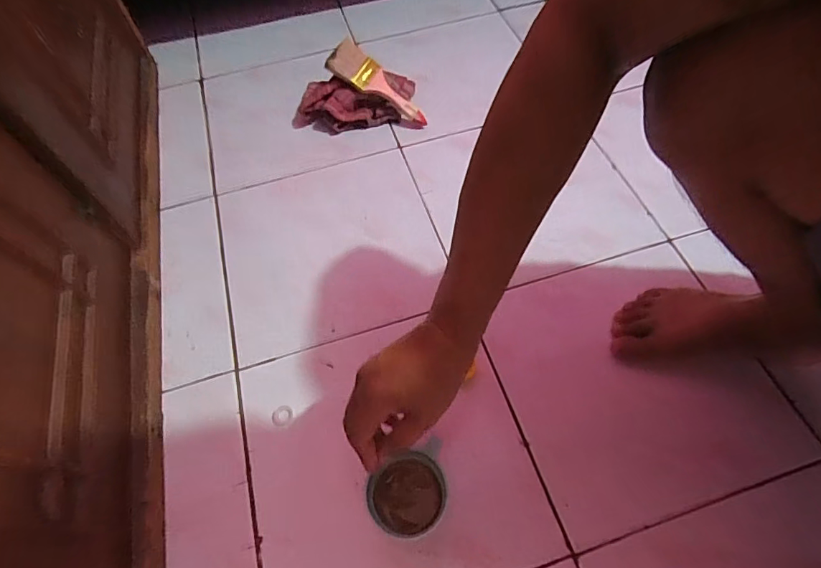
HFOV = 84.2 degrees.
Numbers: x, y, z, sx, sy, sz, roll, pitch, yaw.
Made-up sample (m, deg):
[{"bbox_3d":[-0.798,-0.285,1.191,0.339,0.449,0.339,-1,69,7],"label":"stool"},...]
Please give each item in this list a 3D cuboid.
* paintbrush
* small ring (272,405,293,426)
[{"bbox_3d":[-0.046,-0.320,0.729,0.174,0.031,0.051,34,62,-14],"label":"paintbrush"},{"bbox_3d":[-0.150,0.153,0.528,0.023,0.004,0.023,-1,59,2],"label":"small ring"}]

